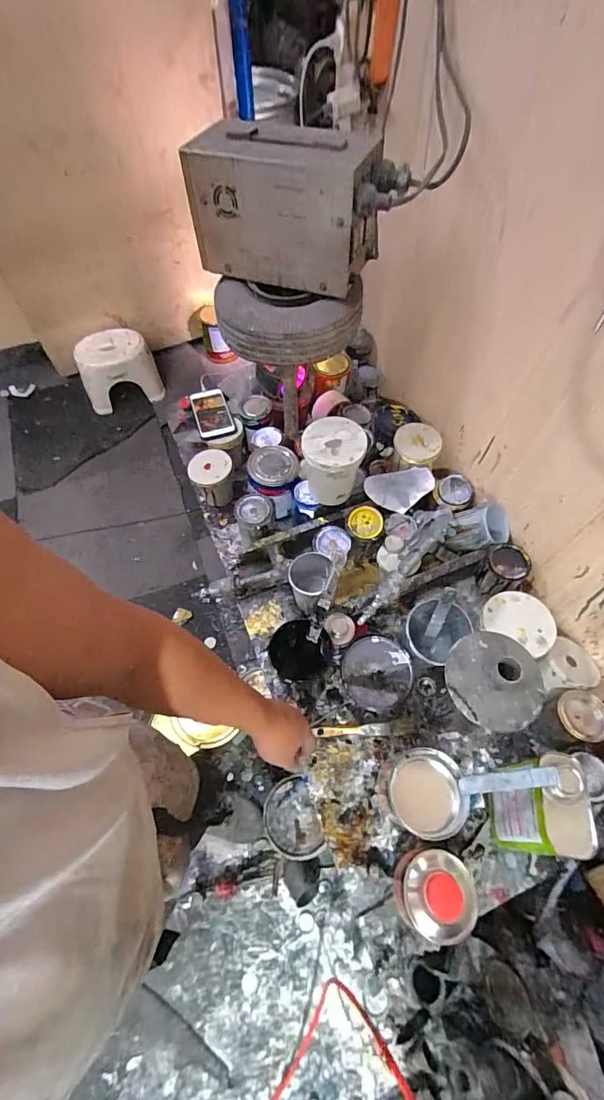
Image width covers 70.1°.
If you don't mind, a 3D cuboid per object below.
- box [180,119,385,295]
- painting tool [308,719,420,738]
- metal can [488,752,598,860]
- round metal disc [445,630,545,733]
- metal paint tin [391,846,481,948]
[{"bbox_3d":[-0.027,-0.489,0.626,0.251,0.157,0.107,15,62,8],"label":"box"},{"bbox_3d":[0.110,0.311,0.745,0.175,0.020,0.024,-2,61,-1],"label":"painting tool"},{"bbox_3d":[0.327,0.360,0.606,0.064,0.189,0.120,6,61,4],"label":"metal can"},{"bbox_3d":[0.231,0.147,0.503,0.116,0.058,0.111,-15,62,-8],"label":"round metal disc"},{"bbox_3d":[0.188,0.485,0.610,0.102,0.080,0.098,0,61,0],"label":"metal paint tin"}]

